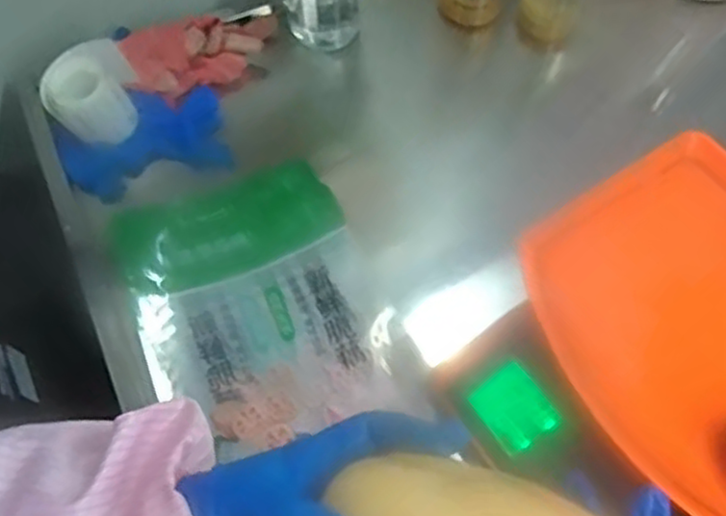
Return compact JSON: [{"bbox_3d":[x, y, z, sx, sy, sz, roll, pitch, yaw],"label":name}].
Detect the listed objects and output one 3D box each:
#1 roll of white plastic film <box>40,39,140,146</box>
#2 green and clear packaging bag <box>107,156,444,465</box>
[{"bbox_3d":[-0.265,-0.156,0.692,0.076,0.072,0.069,-11,63,-5],"label":"roll of white plastic film"},{"bbox_3d":[-0.089,0.038,0.621,0.202,0.033,0.244,-22,64,-10],"label":"green and clear packaging bag"}]

